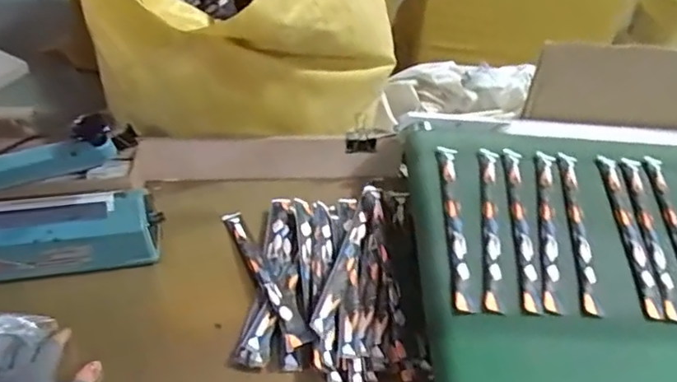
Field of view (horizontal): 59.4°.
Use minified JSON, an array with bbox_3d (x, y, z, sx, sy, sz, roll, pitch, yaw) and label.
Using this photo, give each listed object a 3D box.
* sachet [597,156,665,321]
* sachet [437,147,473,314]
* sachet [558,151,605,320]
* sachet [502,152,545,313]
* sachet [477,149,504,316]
[{"bbox_3d":[0.326,0.040,0.669,0.021,0.011,0.235,6,43,2],"label":"sachet"},{"bbox_3d":[0.127,0.029,0.653,0.021,0.010,0.233,4,43,0],"label":"sachet"},{"bbox_3d":[0.269,0.036,0.669,0.023,0.009,0.238,8,43,5],"label":"sachet"},{"bbox_3d":[0.203,0.032,0.656,0.020,0.008,0.233,6,43,3],"label":"sachet"},{"bbox_3d":[0.168,0.032,0.653,0.020,0.008,0.230,8,43,5],"label":"sachet"}]

